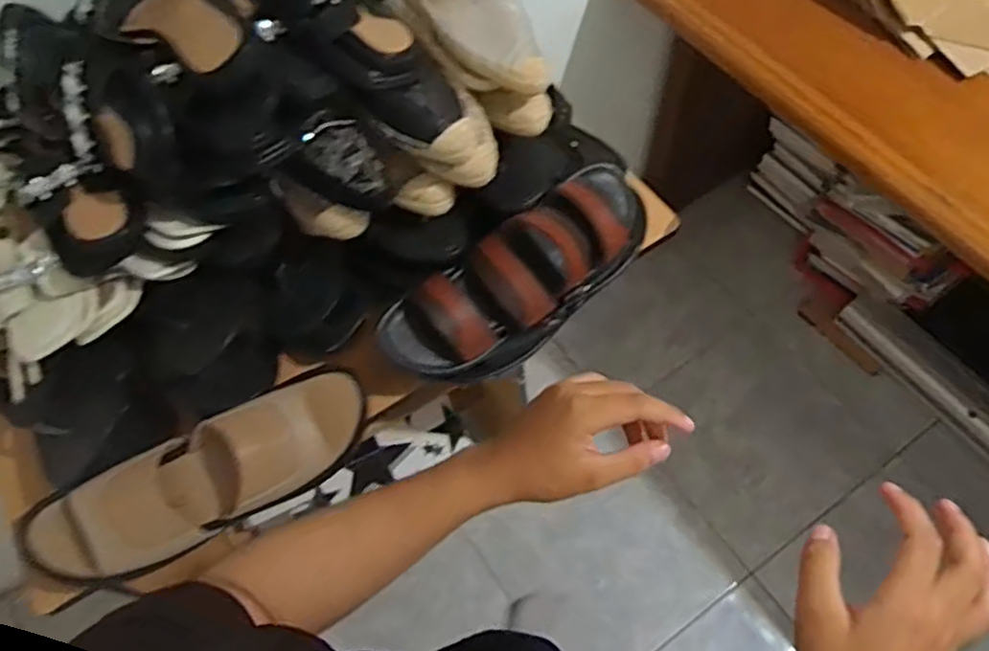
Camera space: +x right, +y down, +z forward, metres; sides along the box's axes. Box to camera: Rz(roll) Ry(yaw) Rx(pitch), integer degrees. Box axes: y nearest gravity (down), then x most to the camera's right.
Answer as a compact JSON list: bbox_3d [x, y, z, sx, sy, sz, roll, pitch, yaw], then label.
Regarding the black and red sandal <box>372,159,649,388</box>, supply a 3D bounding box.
[{"bbox_3d":[0.044,-0.059,0.782,0.340,0.101,0.109,-38,67,-16],"label":"black and red sandal"}]

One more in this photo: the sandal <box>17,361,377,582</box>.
[{"bbox_3d":[-0.274,0.148,0.686,0.318,0.065,0.104,-28,65,-12],"label":"sandal"}]

